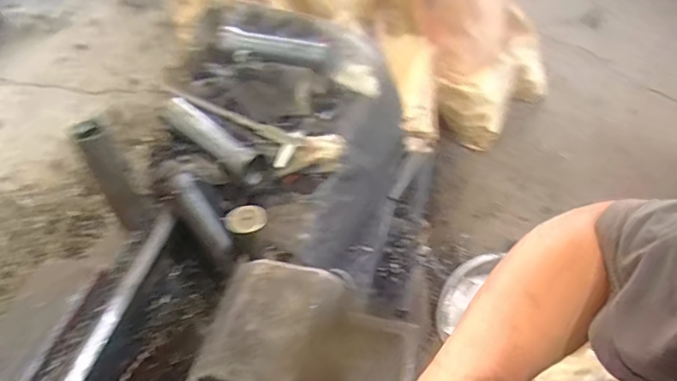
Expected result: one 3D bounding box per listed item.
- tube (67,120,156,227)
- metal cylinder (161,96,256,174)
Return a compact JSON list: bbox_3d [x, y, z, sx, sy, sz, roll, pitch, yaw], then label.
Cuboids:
[{"bbox_3d":[-0.307,-0.015,0.679,0.048,0.173,0.042,-29,52,-23],"label":"tube"},{"bbox_3d":[-0.204,-0.085,0.763,0.181,0.040,0.044,31,55,27],"label":"metal cylinder"}]

